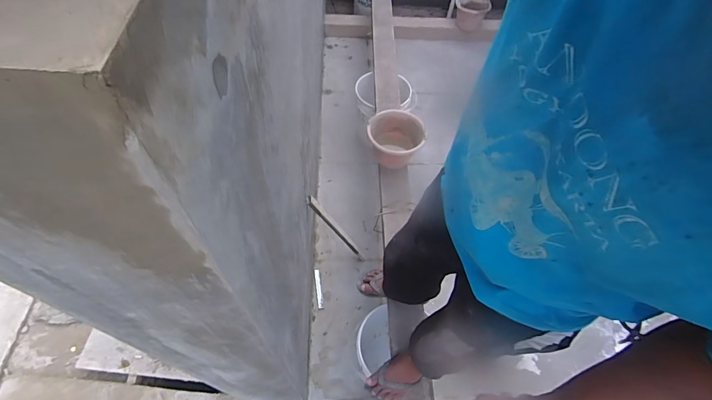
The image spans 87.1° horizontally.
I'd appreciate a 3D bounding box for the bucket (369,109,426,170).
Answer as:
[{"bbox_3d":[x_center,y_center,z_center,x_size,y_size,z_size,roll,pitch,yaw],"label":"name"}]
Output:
[{"bbox_3d":[0.153,-0.241,1.480,0.222,0.120,0.184,19,58,8],"label":"bucket"}]

